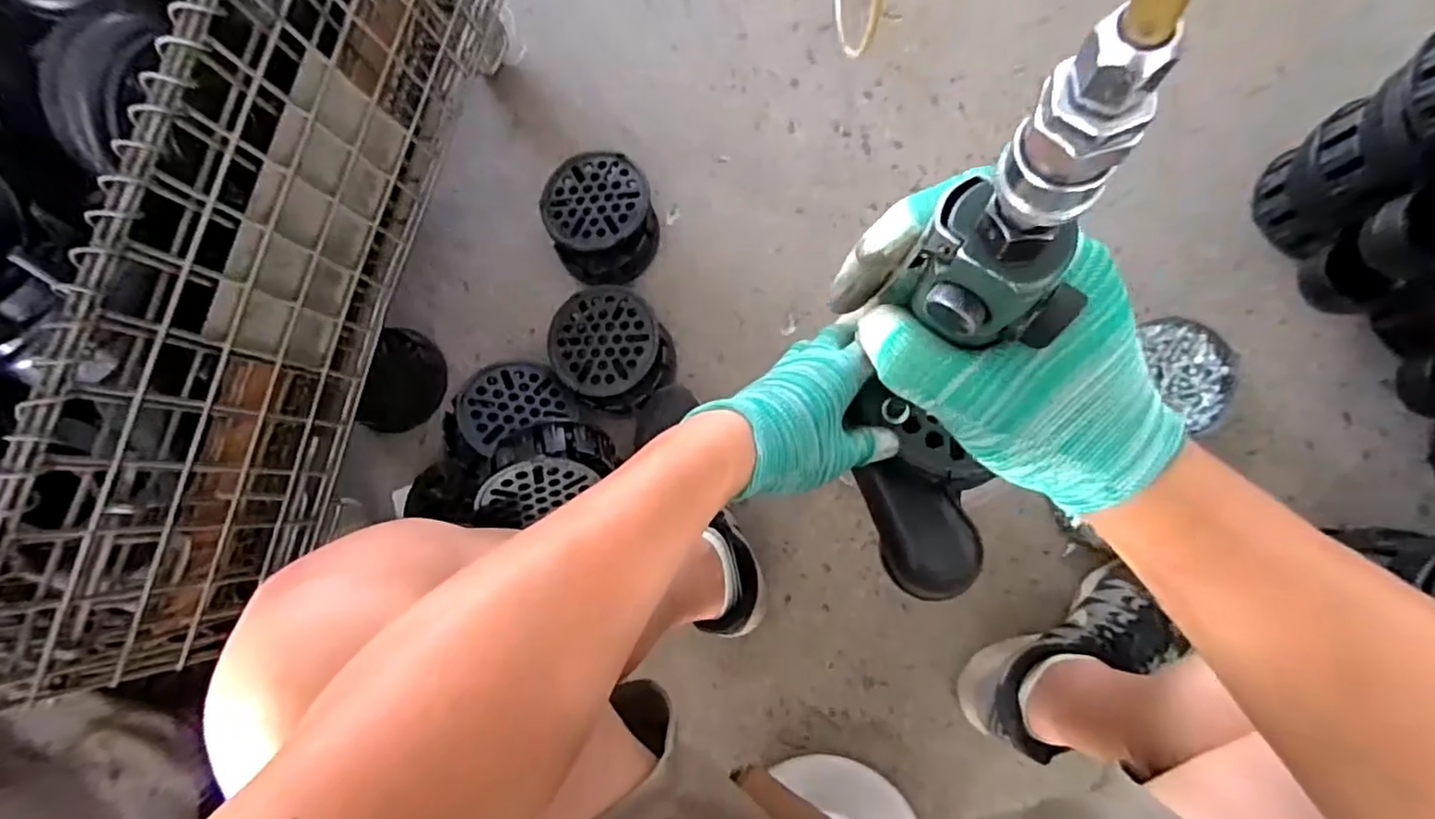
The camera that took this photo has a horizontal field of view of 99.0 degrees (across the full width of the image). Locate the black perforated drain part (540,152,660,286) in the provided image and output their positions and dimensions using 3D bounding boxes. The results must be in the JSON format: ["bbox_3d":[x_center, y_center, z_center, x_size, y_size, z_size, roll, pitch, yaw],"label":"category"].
[{"bbox_3d":[-0.146,-0.243,0.782,0.136,0.055,0.163,-13,84,5],"label":"black perforated drain part"}]

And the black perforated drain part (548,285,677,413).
[{"bbox_3d":[-0.130,-0.074,0.763,0.135,0.056,0.156,-35,81,2],"label":"black perforated drain part"}]

